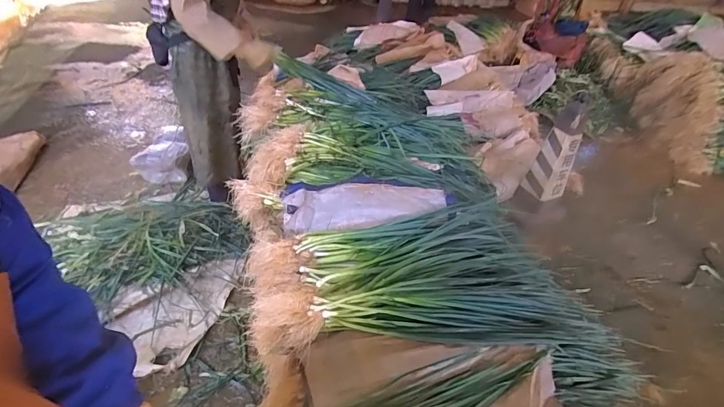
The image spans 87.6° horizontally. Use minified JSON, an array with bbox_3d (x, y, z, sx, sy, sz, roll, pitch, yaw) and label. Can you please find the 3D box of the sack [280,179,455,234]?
[{"bbox_3d":[0.017,-0.004,1.162,0.507,0.055,0.186,-5,42,-14],"label":"sack"}]

